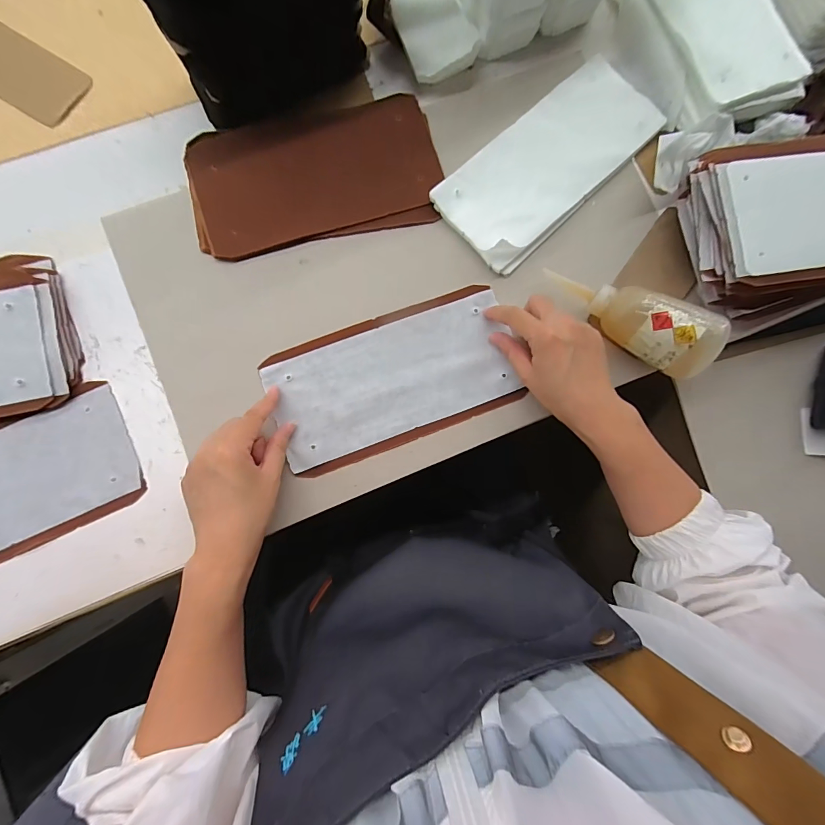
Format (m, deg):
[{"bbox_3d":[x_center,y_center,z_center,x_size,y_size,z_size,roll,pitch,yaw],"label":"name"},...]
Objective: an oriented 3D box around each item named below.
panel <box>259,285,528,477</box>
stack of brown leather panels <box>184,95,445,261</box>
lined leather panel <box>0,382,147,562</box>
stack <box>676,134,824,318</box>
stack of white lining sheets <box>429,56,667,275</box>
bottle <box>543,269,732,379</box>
[{"bbox_3d":[-0.019,-0.034,0.397,0.237,0.007,0.129,-21,85,-5],"label":"panel"},{"bbox_3d":[-0.104,-0.256,0.425,0.258,0.011,0.147,-13,85,-4],"label":"stack of brown leather panels"},{"bbox_3d":[-0.387,0.072,0.365,0.243,0.010,0.125,-25,86,-5],"label":"lined leather panel"},{"bbox_3d":[0.406,-0.197,0.399,0.250,0.068,0.162,-8,84,-4],"label":"stack"},{"bbox_3d":[0.145,-0.268,0.425,0.247,0.023,0.114,-44,87,-6],"label":"stack of white lining sheets"},{"bbox_3d":[0.212,-0.097,0.387,0.169,0.056,0.051,35,83,16],"label":"bottle"}]

